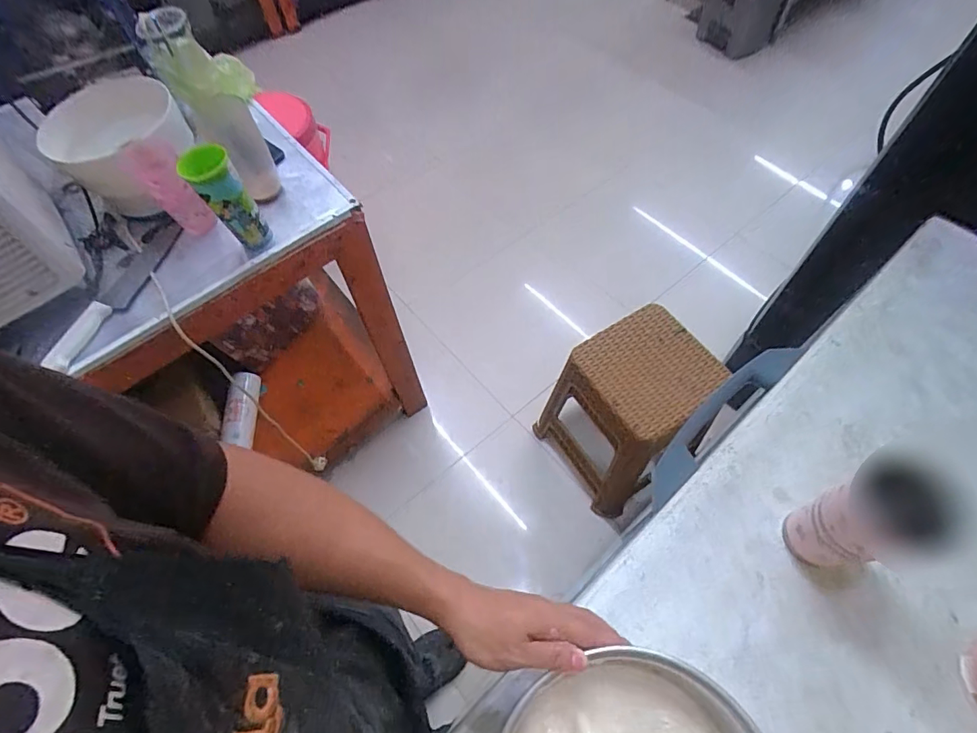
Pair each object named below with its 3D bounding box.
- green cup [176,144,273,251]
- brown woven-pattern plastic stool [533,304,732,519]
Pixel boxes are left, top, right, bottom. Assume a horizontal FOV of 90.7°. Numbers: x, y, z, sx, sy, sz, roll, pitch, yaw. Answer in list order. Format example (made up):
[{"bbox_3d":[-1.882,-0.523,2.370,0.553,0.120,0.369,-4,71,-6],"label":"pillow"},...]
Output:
[{"bbox_3d":[-0.430,-0.274,0.803,0.069,0.178,0.075,-1,60,2],"label":"green cup"},{"bbox_3d":[0.358,0.122,1.313,0.314,0.508,0.341,-34,64,-15],"label":"brown woven-pattern plastic stool"}]

